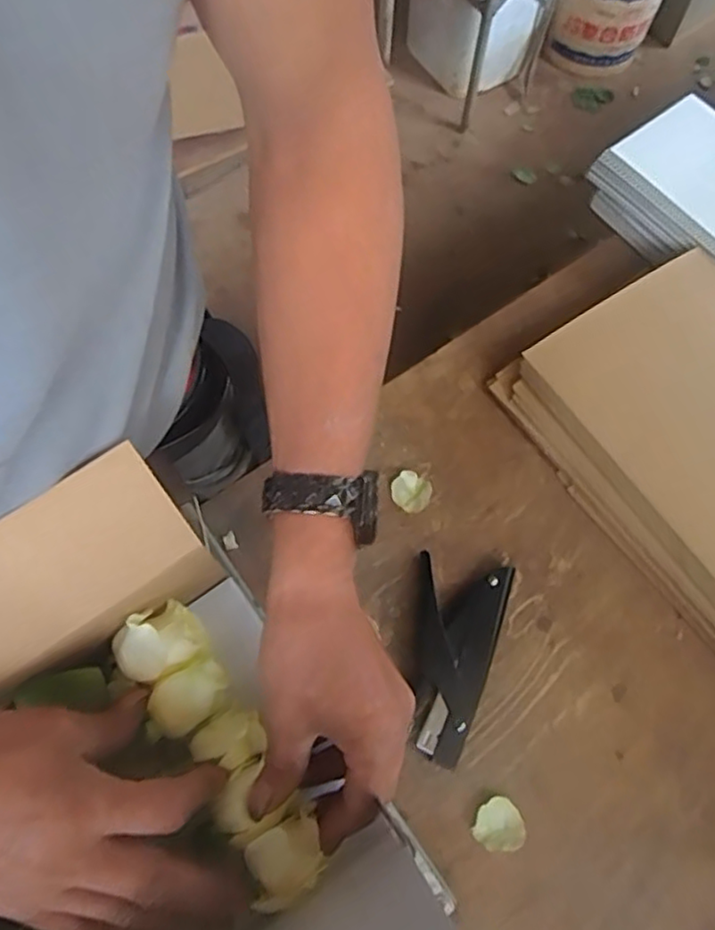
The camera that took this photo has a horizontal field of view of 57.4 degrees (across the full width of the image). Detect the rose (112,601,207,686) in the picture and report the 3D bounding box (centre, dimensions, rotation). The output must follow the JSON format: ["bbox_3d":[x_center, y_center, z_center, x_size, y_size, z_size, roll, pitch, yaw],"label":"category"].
[{"bbox_3d":[-0.115,0.102,0.373,0.047,0.038,0.034,-37,74,-14],"label":"rose"}]

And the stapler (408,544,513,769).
[{"bbox_3d":[0.075,0.148,0.497,0.067,0.029,0.145,9,69,3],"label":"stapler"}]

